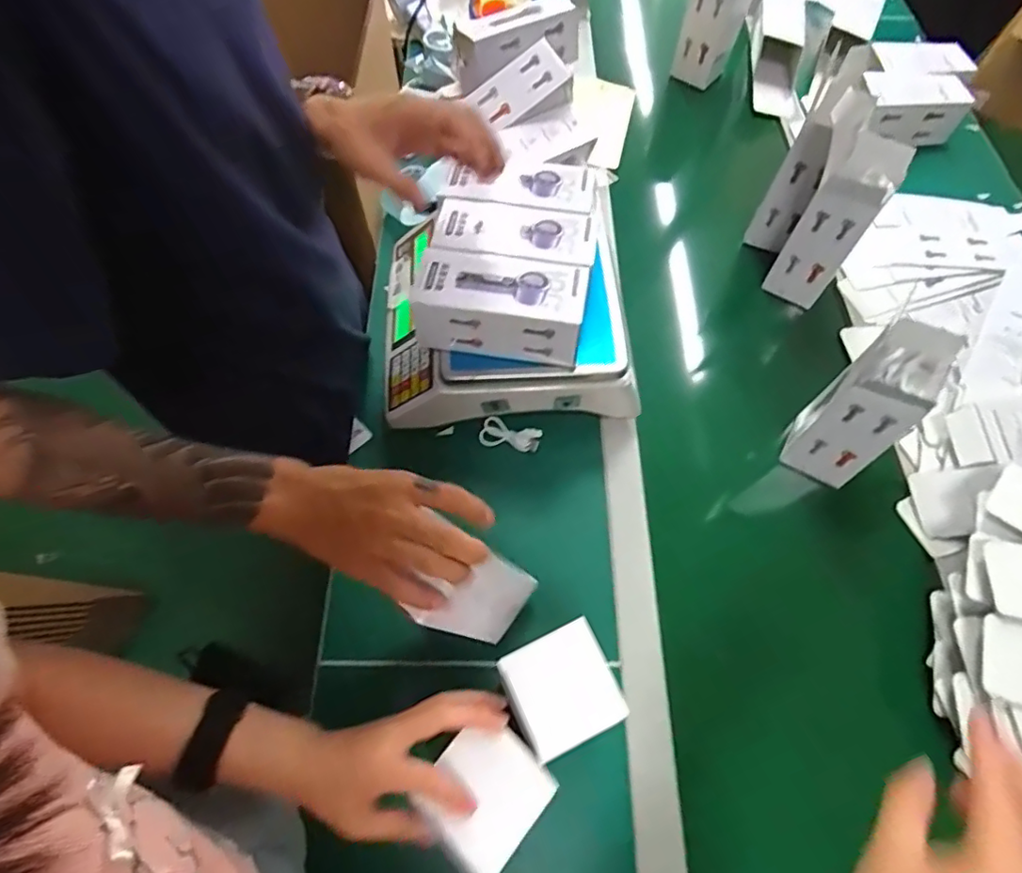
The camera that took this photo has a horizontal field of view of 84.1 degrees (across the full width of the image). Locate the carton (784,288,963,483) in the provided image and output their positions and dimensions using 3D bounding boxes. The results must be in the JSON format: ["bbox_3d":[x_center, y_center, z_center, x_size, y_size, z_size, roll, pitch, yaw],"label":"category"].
[{"bbox_3d":[0.365,-0.029,0.587,0.082,0.187,0.076,37,68,16],"label":"carton"}]

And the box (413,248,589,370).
[{"bbox_3d":[-0.009,-0.127,0.564,0.160,0.071,0.083,10,63,4],"label":"box"}]

